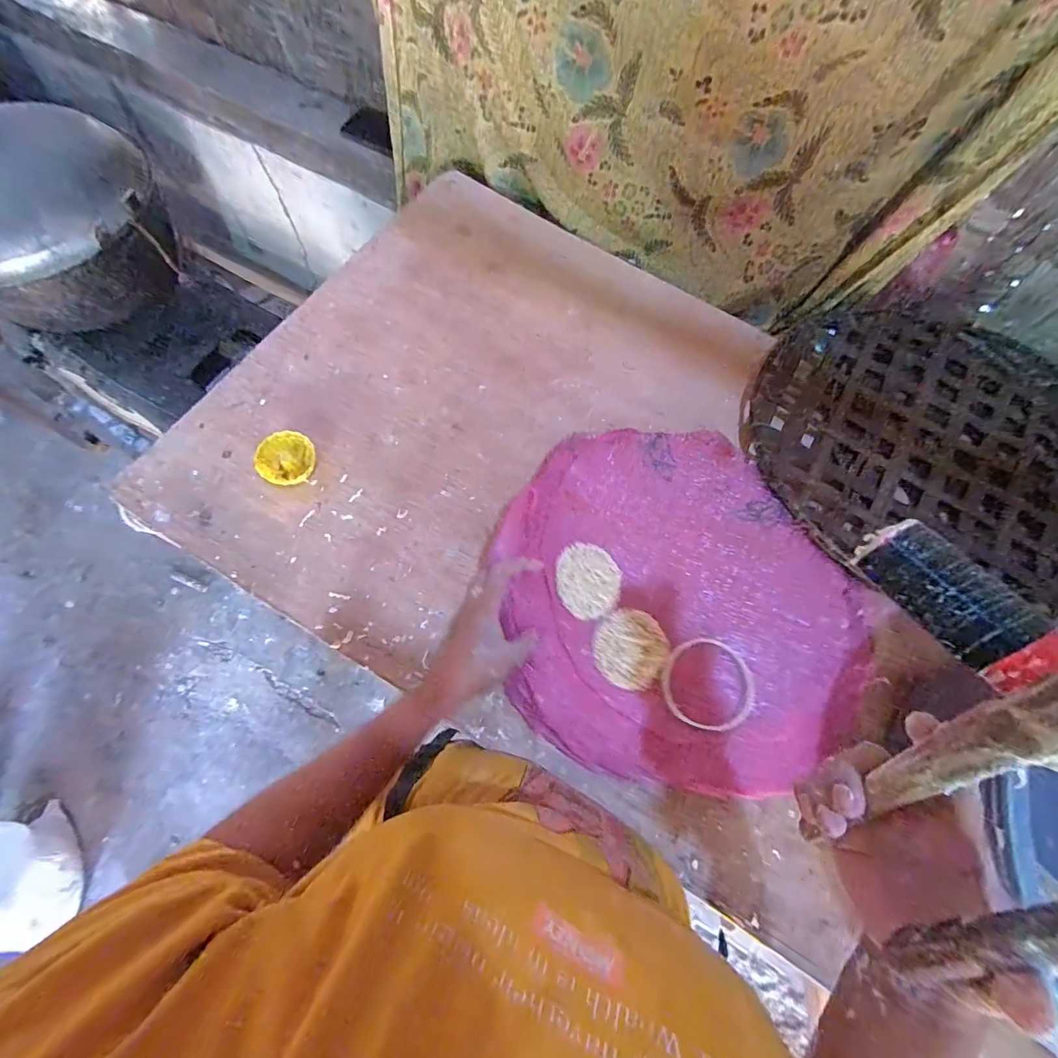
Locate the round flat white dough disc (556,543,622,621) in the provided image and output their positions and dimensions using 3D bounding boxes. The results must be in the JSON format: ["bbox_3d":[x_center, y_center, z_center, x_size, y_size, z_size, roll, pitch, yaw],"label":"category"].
[{"bbox_3d":[0.065,0.055,0.498,0.075,0.004,0.079,5,74,-18],"label":"round flat white dough disc"}]

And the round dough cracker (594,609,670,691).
[{"bbox_3d":[0.108,0.125,0.484,0.075,0.008,0.079,1,72,-2],"label":"round dough cracker"}]

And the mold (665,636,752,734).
[{"bbox_3d":[0.187,0.160,0.478,0.093,0.009,0.092,1,72,-2],"label":"mold"}]

